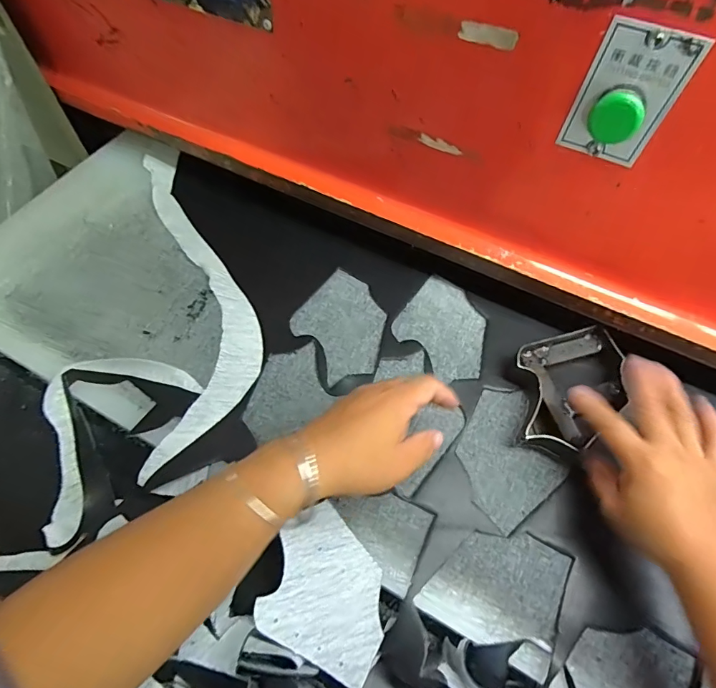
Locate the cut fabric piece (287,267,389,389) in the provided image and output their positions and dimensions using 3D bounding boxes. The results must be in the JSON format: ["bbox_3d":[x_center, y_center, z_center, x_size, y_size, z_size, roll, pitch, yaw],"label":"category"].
[{"bbox_3d":[-0.018,-0.023,0.490,0.099,0.004,0.123,-30,66,-17],"label":"cut fabric piece"}]

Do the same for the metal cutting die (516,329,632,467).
[{"bbox_3d":[0.207,0.043,0.442,0.149,0.031,0.101,-39,69,-20],"label":"metal cutting die"}]

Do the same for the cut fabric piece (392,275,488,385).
[{"bbox_3d":[0.100,-0.019,0.494,0.103,0.004,0.113,31,64,15],"label":"cut fabric piece"}]

